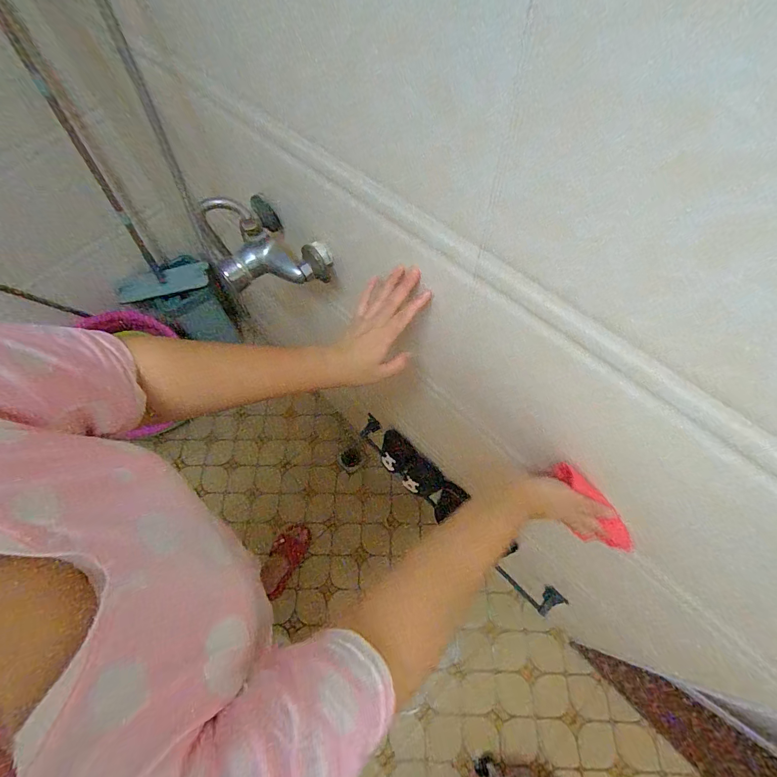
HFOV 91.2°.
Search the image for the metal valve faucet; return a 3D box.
[{"bbox_3d":[-0.178,-0.214,0.568,0.175,0.129,0.078,-1,64,3],"label":"metal valve faucet"}]

